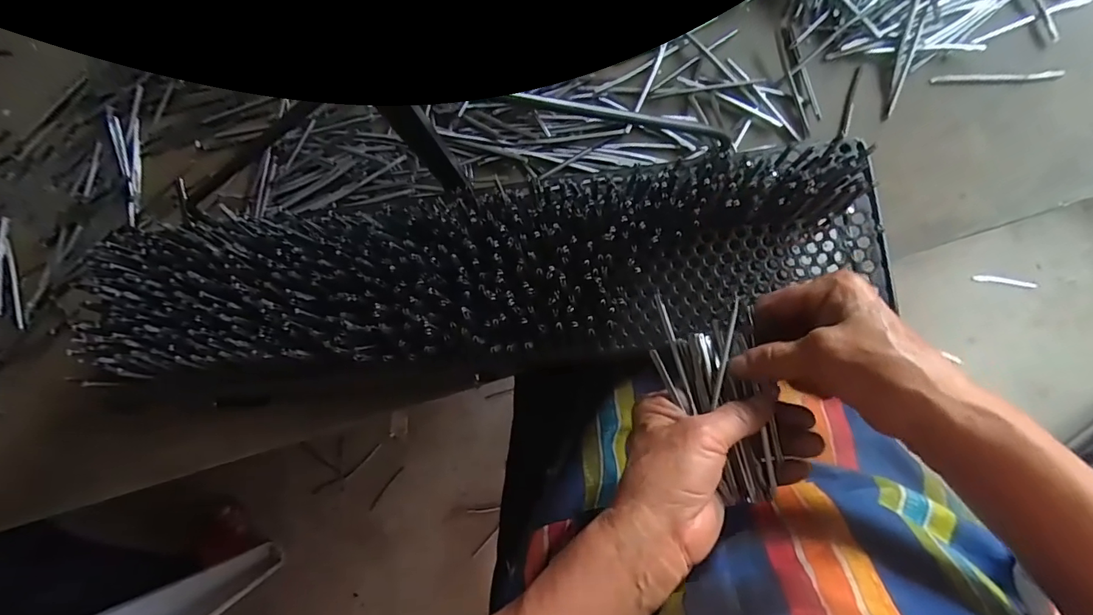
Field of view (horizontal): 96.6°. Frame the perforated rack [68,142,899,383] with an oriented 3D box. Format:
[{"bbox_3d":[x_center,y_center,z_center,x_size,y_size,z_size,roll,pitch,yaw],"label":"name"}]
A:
[{"bbox_3d":[-0.059,-0.018,0.362,0.601,0.043,0.145,-8,83,5],"label":"perforated rack"}]

